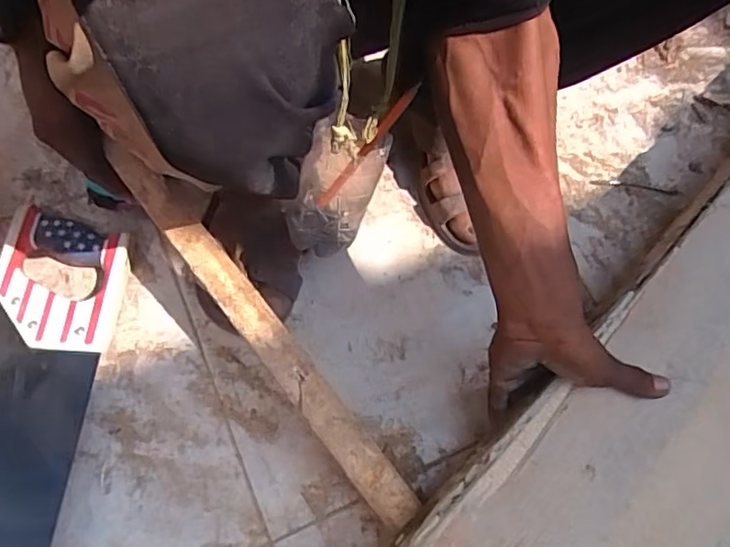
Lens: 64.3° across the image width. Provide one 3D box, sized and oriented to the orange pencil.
[{"bbox_3d":[-0.001,-0.101,0.477,0.013,0.133,0.010,-4,56,-50],"label":"orange pencil"}]

